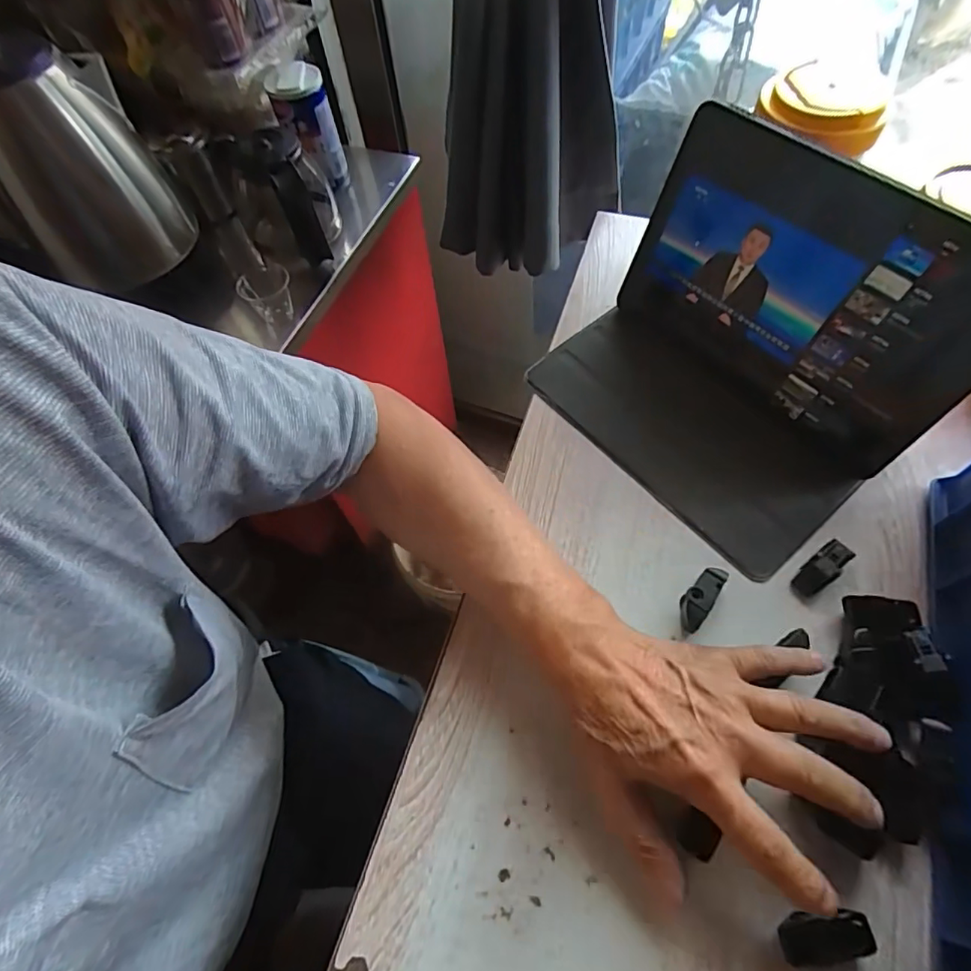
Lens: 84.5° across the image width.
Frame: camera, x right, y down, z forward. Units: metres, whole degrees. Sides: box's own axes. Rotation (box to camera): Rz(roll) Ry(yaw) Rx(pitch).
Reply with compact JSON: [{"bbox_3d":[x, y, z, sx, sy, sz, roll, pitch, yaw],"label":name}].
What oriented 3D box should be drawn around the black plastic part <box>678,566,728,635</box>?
[{"bbox_3d":[0.146,0.076,0.364,0.018,0.016,0.045,32,68,19],"label":"black plastic part"}]

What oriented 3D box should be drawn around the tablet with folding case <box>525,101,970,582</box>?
[{"bbox_3d":[0.174,-0.103,0.377,0.173,0.160,0.250,-36,66,-15],"label":"tablet with folding case"}]

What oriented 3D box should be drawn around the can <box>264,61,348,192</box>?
[{"bbox_3d":[-0.209,-0.418,0.634,0.052,0.123,0.054,-2,62,3],"label":"can"}]

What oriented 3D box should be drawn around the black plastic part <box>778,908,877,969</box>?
[{"bbox_3d":[0.174,0.232,0.276,0.046,0.017,0.019,-8,62,-1],"label":"black plastic part"}]

